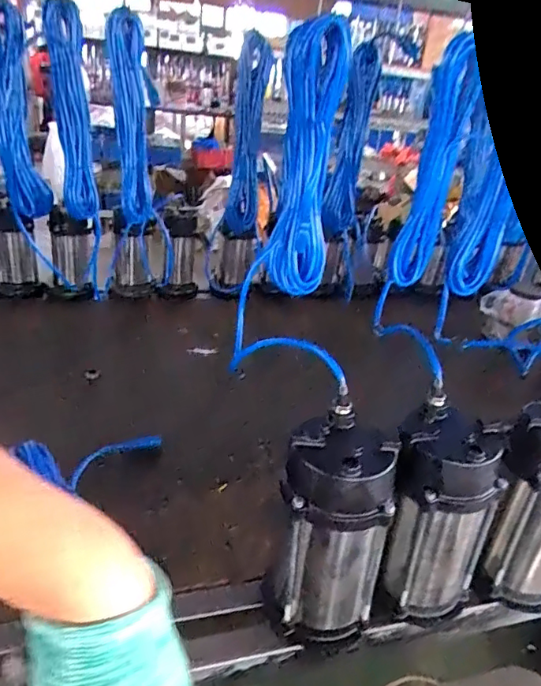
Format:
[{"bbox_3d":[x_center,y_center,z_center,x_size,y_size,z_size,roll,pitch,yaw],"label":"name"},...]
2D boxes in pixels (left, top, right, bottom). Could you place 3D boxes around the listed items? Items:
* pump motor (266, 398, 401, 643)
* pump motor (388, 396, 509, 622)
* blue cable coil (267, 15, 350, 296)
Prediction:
[{"bbox_3d":[0.065,0.224,0.627,0.116,0.276,0.120,1,29,-13],"label":"pump motor"},{"bbox_3d":[0.202,0.215,0.655,0.127,0.251,0.103,20,30,22],"label":"pump motor"},{"bbox_3d":[0.050,-0.243,0.748,0.087,0.342,0.078,5,28,-5],"label":"blue cable coil"}]

